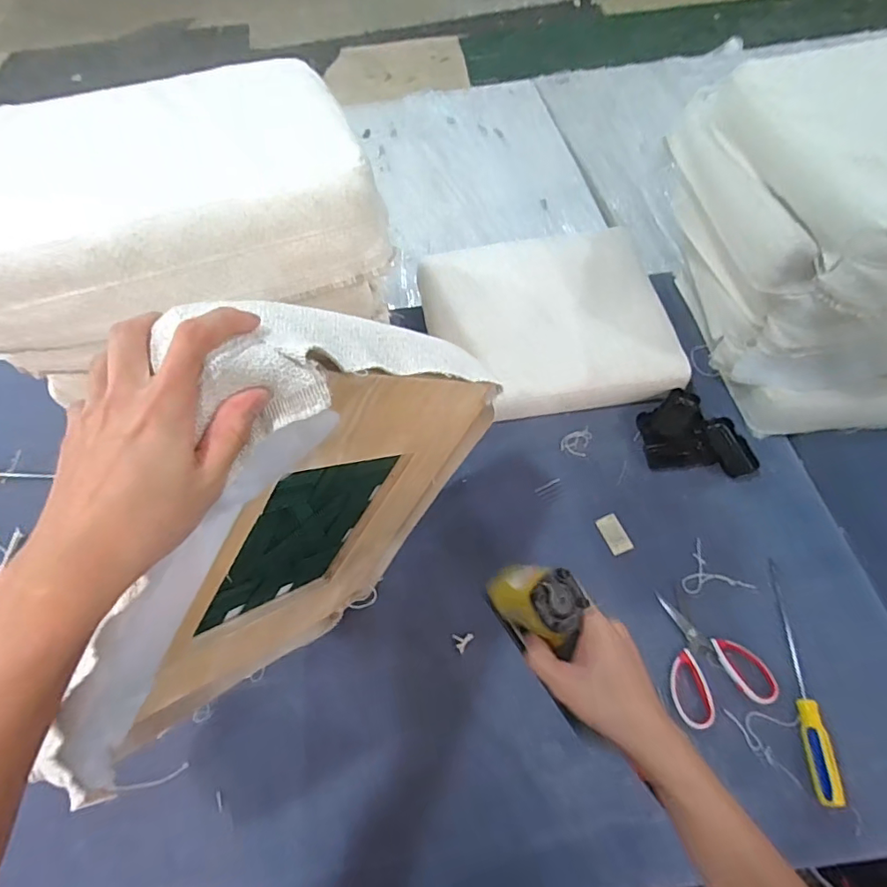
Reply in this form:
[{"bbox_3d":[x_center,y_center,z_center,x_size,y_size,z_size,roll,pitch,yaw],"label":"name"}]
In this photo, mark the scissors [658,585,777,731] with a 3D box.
[{"bbox_3d":[0.361,0.286,0.729,0.132,0.012,0.168,-15,52,-7],"label":"scissors"}]

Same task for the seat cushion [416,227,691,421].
[{"bbox_3d":[0.201,-0.248,1.035,0.458,0.088,0.434,-10,58,-2],"label":"seat cushion"}]

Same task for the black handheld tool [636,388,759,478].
[{"bbox_3d":[0.429,-0.019,0.898,0.182,0.049,0.144,3,52,7],"label":"black handheld tool"}]

